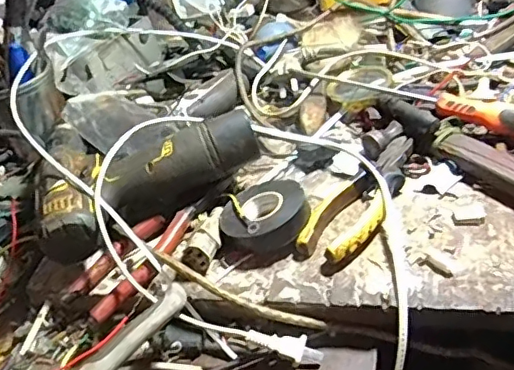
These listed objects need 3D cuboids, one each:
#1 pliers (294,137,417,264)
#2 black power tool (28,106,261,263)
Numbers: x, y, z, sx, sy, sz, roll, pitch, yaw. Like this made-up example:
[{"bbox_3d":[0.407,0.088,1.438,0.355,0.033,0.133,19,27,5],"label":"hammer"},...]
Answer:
[{"bbox_3d":[0.093,0.006,0.474,0.053,0.024,0.159,18,47,32],"label":"pliers"},{"bbox_3d":[-0.118,-0.031,0.521,0.192,0.071,0.186,-24,40,-14],"label":"black power tool"}]

